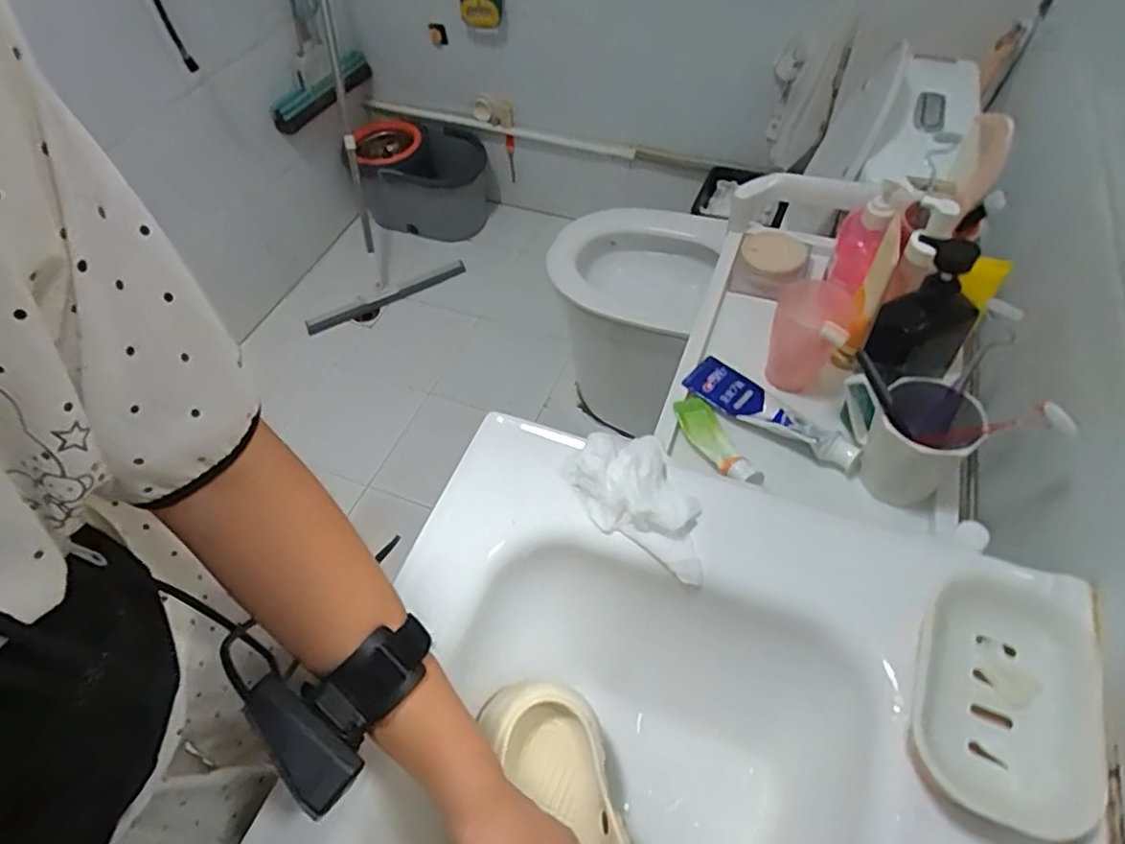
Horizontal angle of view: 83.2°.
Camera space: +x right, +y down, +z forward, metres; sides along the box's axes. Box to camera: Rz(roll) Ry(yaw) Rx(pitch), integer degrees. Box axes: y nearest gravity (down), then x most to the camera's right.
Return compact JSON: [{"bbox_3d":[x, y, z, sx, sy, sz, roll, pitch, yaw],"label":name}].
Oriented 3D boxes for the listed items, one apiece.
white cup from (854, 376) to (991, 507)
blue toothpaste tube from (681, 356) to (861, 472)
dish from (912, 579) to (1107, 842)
[{"bbox_3d":[0.328,0.028,0.604,0.084,0.126,0.078,-2,53,2],"label":"white cup"},{"bbox_3d":[0.225,-0.015,0.679,0.190,0.025,0.054,31,61,24],"label":"blue toothpaste tube"},{"bbox_3d":[0.275,0.175,0.397,0.096,0.037,0.145,17,56,16],"label":"dish"}]

